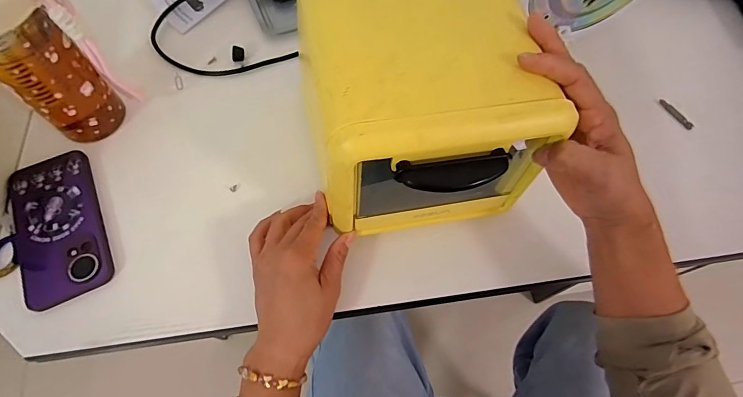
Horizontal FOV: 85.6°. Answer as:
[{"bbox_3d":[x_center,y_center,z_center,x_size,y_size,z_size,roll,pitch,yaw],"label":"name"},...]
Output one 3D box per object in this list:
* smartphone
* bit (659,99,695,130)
[{"bbox_3d":[-0.319,0.025,0.409,0.081,0.013,0.164,-23,67,-12],"label":"smartphone"},{"bbox_3d":[0.364,-0.101,0.480,0.008,0.007,0.049,-23,67,-12],"label":"bit"}]

